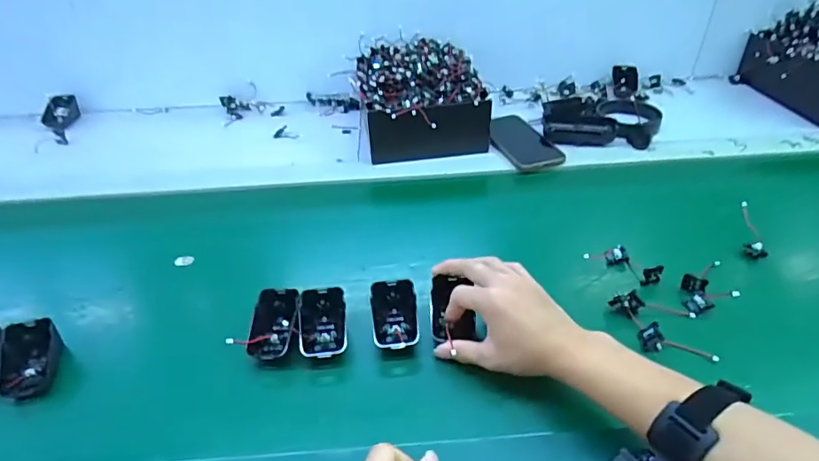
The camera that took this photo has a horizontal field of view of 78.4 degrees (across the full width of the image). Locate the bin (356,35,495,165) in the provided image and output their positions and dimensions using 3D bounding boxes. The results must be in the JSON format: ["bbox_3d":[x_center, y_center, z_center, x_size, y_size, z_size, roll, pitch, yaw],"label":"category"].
[{"bbox_3d":[0.018,-0.204,0.794,0.184,0.109,0.224,-9,39,-7],"label":"bin"}]

